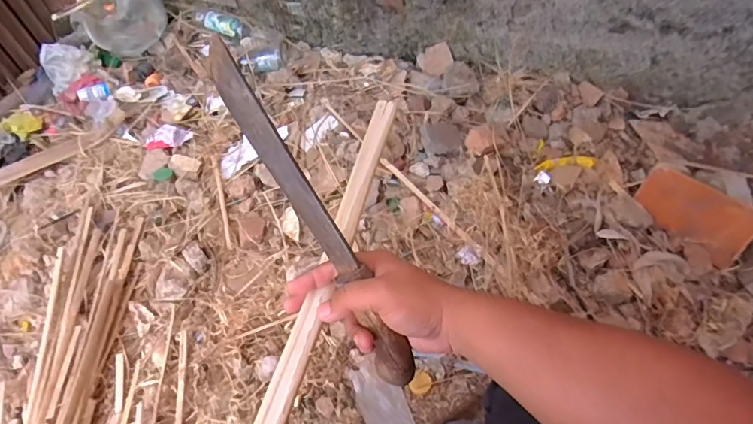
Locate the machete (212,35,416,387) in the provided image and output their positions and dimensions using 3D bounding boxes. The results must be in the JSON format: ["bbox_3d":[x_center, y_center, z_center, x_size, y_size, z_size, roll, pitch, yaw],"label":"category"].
[{"bbox_3d":[-0.050,0.012,0.388,0.027,0.030,0.321,-31,99,-16],"label":"machete"}]

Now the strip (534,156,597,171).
[{"bbox_3d":[0.414,-0.108,1.006,0.121,0.026,0.035,2,57,6],"label":"strip"}]

